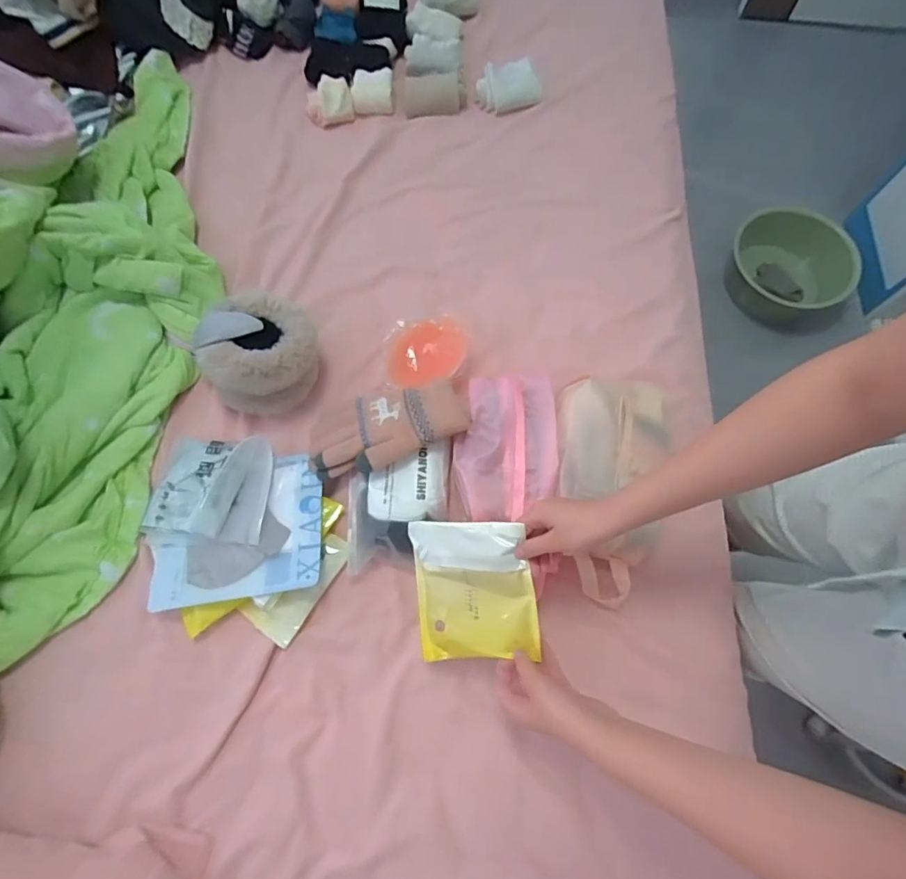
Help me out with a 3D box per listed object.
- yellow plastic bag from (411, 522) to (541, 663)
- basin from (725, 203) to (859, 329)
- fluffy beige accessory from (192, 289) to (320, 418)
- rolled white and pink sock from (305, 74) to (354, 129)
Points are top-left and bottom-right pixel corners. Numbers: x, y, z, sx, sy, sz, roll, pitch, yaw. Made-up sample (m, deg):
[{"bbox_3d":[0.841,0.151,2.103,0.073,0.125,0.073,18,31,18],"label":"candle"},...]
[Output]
[{"bbox_3d":[0.019,0.156,0.552,0.131,0.016,0.140,-11,82,23],"label":"yellow plastic bag"},{"bbox_3d":[0.875,-0.445,1.352,0.307,0.099,0.300,0,71,-1],"label":"basin"},{"bbox_3d":[-0.244,-0.109,0.663,0.133,0.104,0.117,-33,74,-11],"label":"fluffy beige accessory"},{"bbox_3d":[-0.205,-0.564,0.860,0.079,0.036,0.067,-9,71,-4],"label":"rolled white and pink sock"}]

